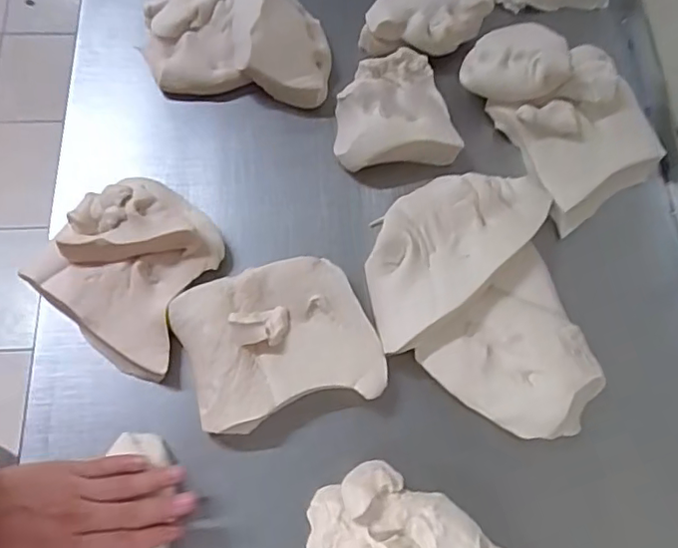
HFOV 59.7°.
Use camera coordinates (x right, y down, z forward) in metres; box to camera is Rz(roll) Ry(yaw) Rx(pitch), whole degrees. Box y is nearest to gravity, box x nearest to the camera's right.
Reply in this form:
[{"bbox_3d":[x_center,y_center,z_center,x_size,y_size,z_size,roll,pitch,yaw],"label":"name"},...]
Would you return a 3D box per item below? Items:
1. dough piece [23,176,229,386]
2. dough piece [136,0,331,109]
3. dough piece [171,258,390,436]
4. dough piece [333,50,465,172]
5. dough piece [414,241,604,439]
[{"bbox_3d":[-0.178,-0.006,0.526,0.159,0.053,0.148,39,73,11],"label":"dough piece"},{"bbox_3d":[-0.107,-0.237,0.608,0.195,0.071,0.107,6,70,0],"label":"dough piece"},{"bbox_3d":[-0.052,0.056,0.511,0.160,0.041,0.128,-14,71,-7],"label":"dough piece"},{"bbox_3d":[0.051,-0.164,0.598,0.118,0.045,0.122,-6,71,-5],"label":"dough piece"},{"bbox_3d":[0.163,0.073,0.516,0.141,0.036,0.138,-39,76,-15],"label":"dough piece"}]

